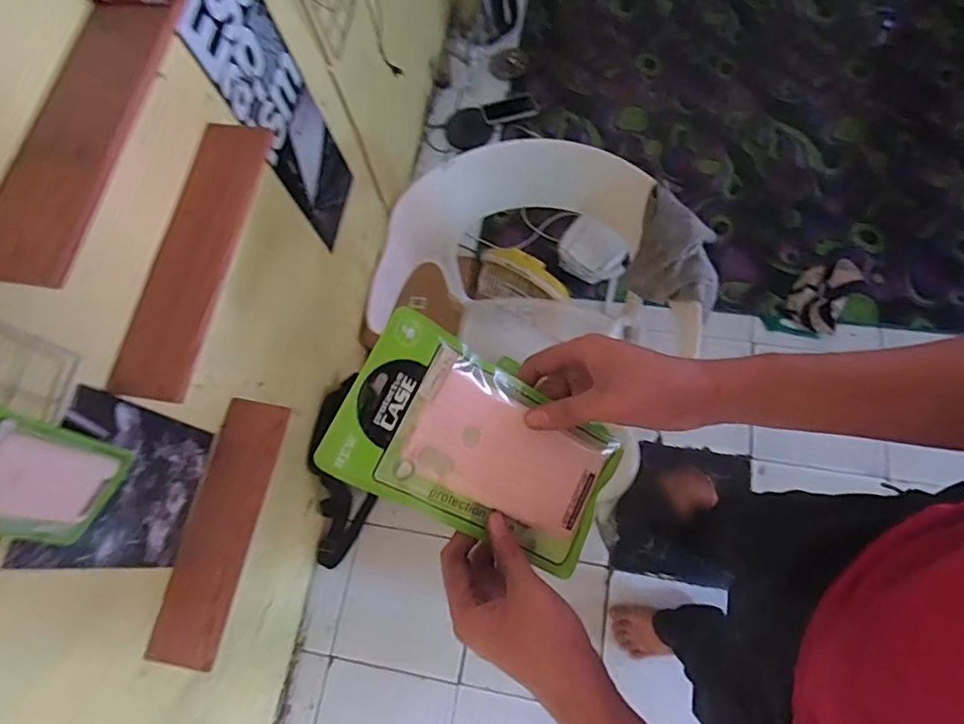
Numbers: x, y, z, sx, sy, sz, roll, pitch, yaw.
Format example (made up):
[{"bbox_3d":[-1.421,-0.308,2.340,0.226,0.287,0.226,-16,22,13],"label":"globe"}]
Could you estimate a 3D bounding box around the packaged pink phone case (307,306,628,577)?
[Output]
[{"bbox_3d":[0.005,0.061,0.395,0.207,0.009,0.111,31,80,-22],"label":"packaged pink phone case"}]

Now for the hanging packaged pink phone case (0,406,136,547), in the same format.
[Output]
[{"bbox_3d":[-0.430,0.113,0.548,0.013,0.201,0.110,22,73,19],"label":"hanging packaged pink phone case"}]

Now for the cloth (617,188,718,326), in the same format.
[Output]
[{"bbox_3d":[0.282,-0.152,0.828,0.130,0.106,0.127,21,74,13],"label":"cloth"}]

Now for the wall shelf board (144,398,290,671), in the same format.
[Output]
[{"bbox_3d":[-0.408,0.253,0.904,0.098,0.035,0.390,12,70,-4],"label":"wall shelf board"}]

